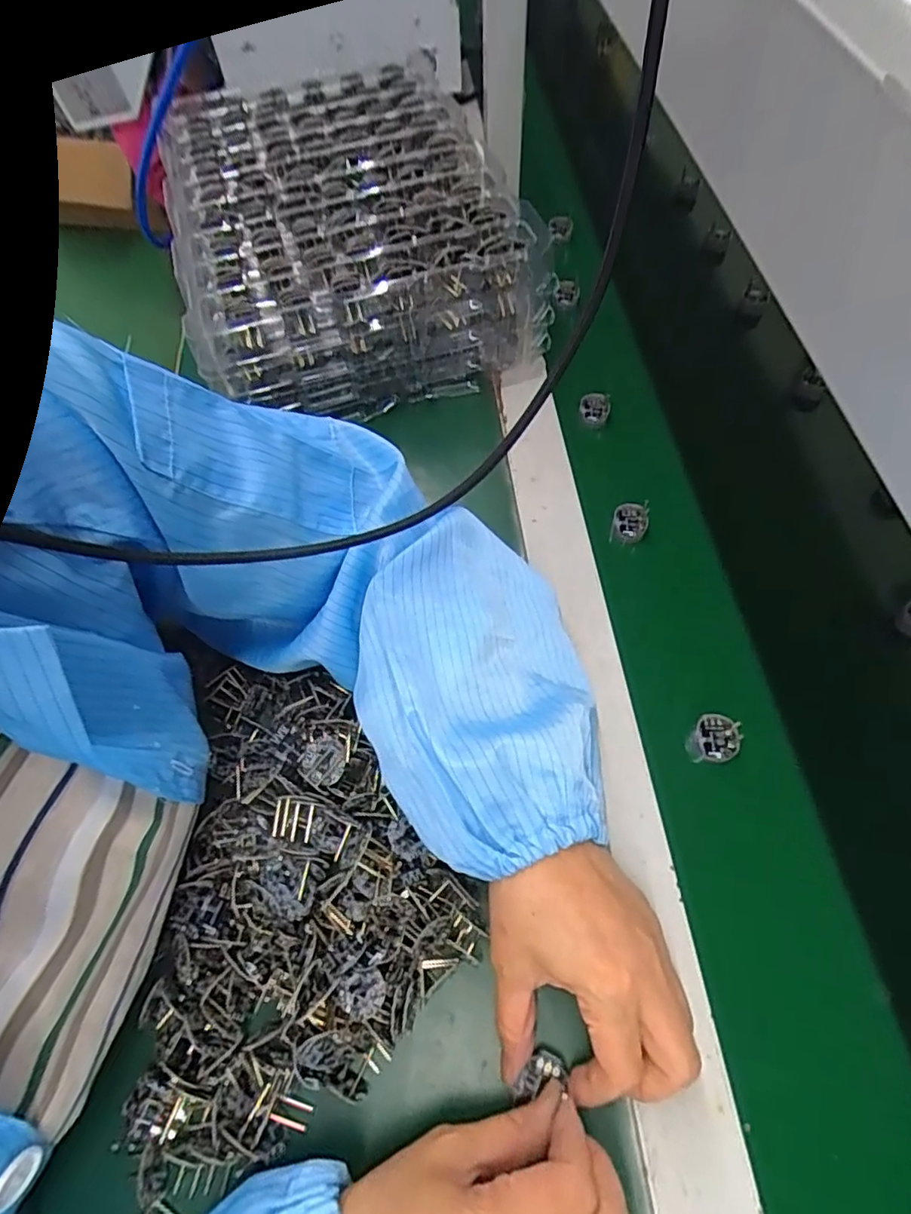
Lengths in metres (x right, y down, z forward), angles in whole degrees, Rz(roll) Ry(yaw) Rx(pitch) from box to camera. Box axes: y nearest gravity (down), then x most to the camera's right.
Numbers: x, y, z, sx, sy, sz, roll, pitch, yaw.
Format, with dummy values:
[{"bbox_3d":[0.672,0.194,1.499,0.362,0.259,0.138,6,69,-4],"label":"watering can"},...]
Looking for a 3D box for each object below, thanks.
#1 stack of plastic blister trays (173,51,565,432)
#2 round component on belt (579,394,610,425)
[{"bbox_3d":[-0.106,-0.367,0.571,0.278,0.099,0.384,-16,62,-5],"label":"stack of plastic blister trays"},{"bbox_3d":[0.123,-0.177,0.522,0.026,0.011,0.027,-2,61,3],"label":"round component on belt"}]

